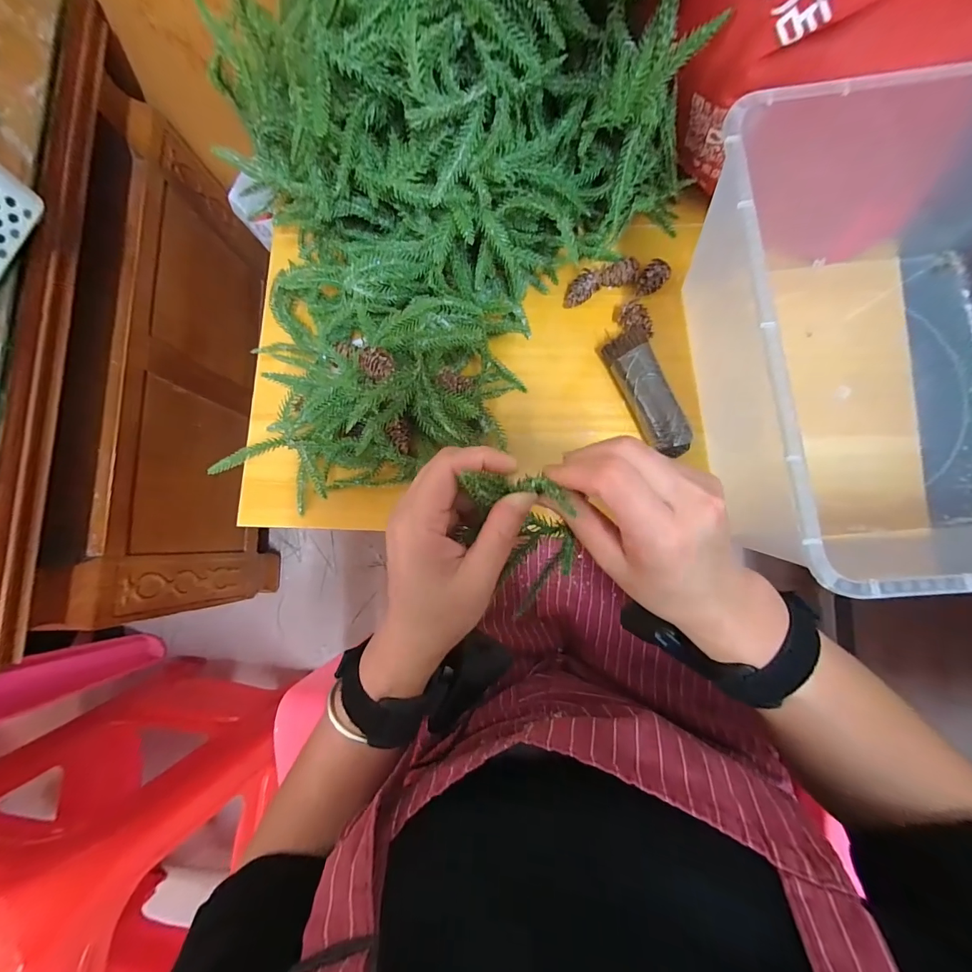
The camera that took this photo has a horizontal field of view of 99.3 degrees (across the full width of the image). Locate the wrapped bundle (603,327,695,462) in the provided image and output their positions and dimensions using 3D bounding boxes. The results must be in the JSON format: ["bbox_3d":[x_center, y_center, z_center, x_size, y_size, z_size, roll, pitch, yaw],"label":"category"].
[{"bbox_3d":[0.139,-0.078,0.358,0.032,0.034,0.112,-21,81,2],"label":"wrapped bundle"}]

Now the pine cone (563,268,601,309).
[{"bbox_3d":[0.086,-0.178,0.375,0.020,0.017,0.038,41,87,9],"label":"pine cone"}]

